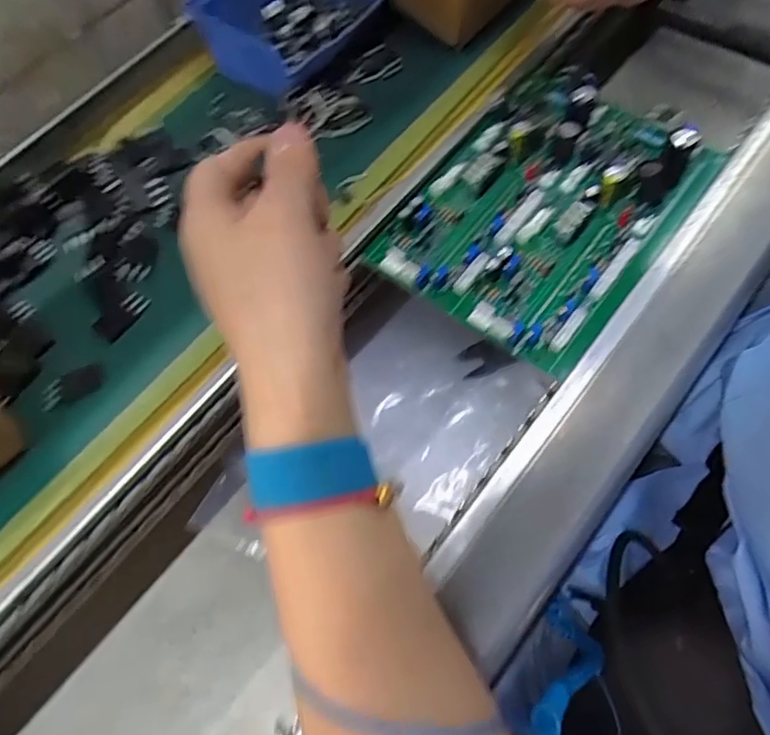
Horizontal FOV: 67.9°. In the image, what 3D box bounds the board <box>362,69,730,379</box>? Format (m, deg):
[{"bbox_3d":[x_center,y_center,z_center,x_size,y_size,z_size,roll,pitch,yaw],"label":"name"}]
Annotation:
[{"bbox_3d":[0.095,-0.100,0.320,0.133,0.024,0.179,35,73,19],"label":"board"}]

